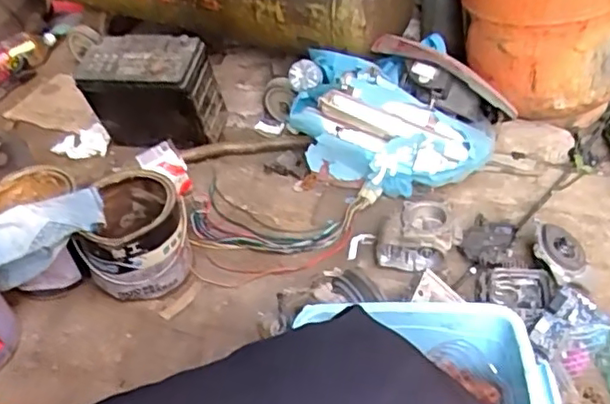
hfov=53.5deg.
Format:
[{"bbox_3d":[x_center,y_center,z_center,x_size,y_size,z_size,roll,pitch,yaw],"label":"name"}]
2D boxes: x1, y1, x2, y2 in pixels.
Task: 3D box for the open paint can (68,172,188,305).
[{"bbox_3d":[-0.267,0.053,0.968,0.152,0.138,0.167,-4,42,4],"label":"open paint can"}]

